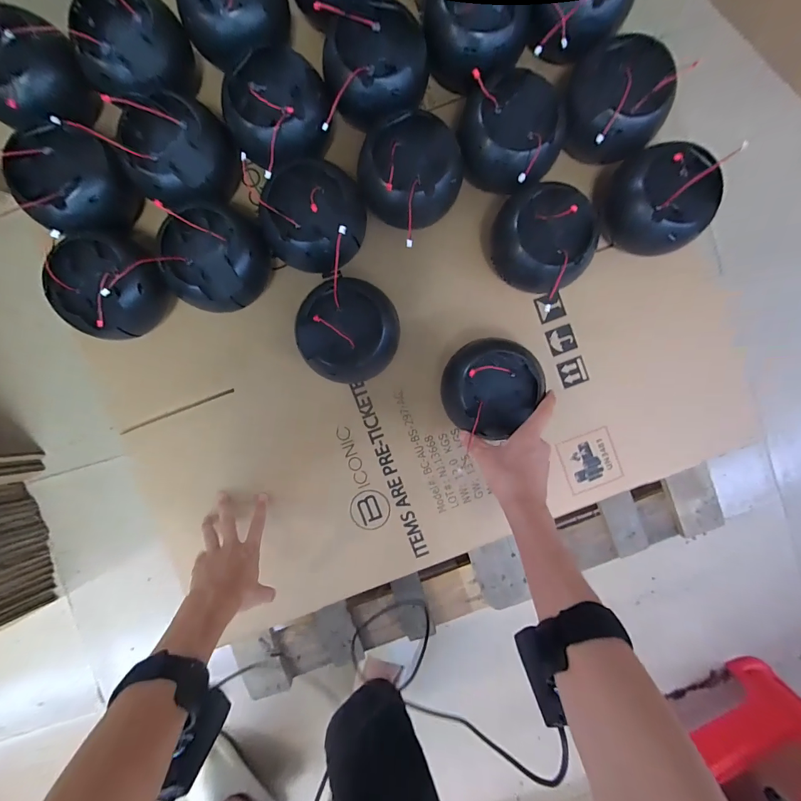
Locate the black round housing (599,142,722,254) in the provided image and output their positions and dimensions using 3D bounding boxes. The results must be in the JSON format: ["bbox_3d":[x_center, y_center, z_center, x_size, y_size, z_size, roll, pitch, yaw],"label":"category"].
[{"bbox_3d":[0.336,-0.261,0.490,0.117,0.093,0.135,-43,93,1],"label":"black round housing"}]

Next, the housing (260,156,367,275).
[{"bbox_3d":[-0.110,-0.231,0.483,0.121,0.083,0.115,0,93,-1],"label":"housing"}]

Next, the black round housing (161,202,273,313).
[{"bbox_3d":[-0.236,-0.179,0.491,0.110,0.082,0.120,0,93,-1],"label":"black round housing"}]

